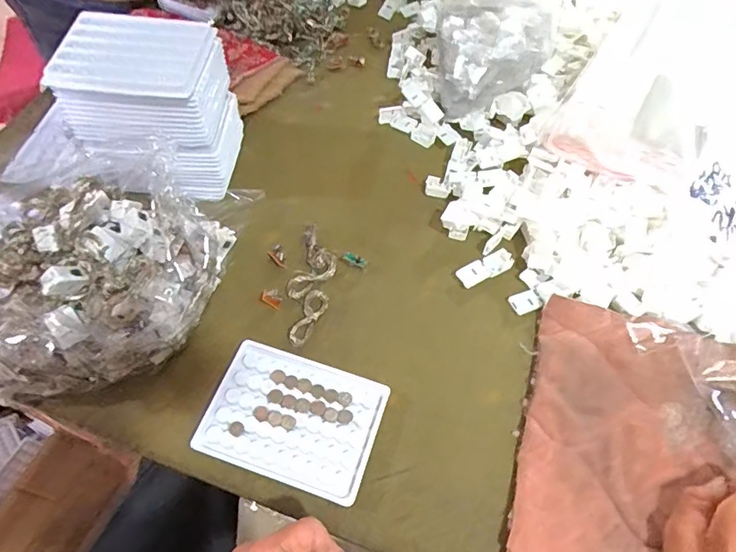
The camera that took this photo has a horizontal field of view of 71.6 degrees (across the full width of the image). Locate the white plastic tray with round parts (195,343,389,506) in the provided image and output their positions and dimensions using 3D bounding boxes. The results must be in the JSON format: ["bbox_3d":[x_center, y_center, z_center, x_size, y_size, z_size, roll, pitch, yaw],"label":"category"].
[{"bbox_3d":[-0.058,0.111,0.399,0.127,0.016,0.094,17,59,10],"label":"white plastic tray with round parts"}]

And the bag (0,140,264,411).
[{"bbox_3d":[-0.207,-0.021,0.413,0.159,0.132,0.233,10,58,6],"label":"bag"}]

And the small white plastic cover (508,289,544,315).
[{"bbox_3d":[0.143,0.023,0.462,0.028,0.004,0.020,-18,60,-11],"label":"small white plastic cover"}]

